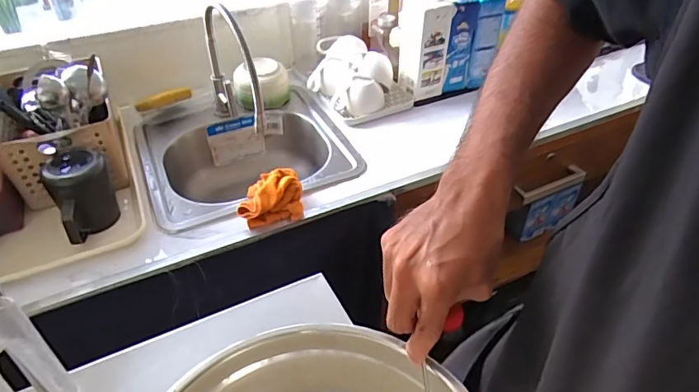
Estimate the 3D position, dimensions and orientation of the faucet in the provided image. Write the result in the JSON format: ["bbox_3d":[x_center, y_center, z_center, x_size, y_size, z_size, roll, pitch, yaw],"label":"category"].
[{"bbox_3d":[-0.225,-0.245,0.922,0.096,0.238,0.243,-11,42,-13],"label":"faucet"}]

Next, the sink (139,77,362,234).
[{"bbox_3d":[-0.206,-0.048,0.976,0.381,0.153,0.347,-18,44,-20],"label":"sink"}]

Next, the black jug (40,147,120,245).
[{"bbox_3d":[-0.413,-0.005,0.742,0.084,0.110,0.117,-22,46,-24],"label":"black jug"}]

